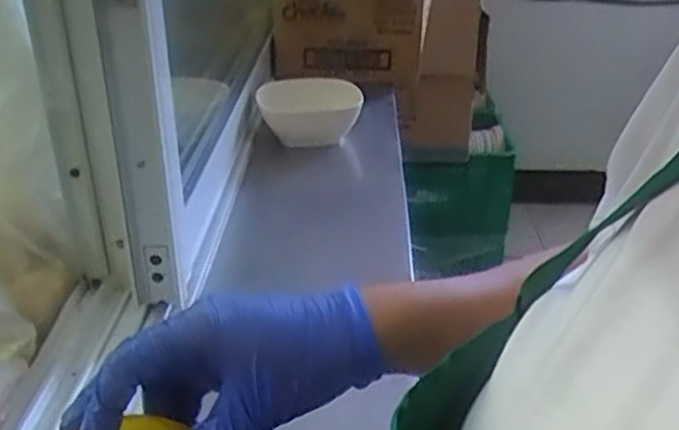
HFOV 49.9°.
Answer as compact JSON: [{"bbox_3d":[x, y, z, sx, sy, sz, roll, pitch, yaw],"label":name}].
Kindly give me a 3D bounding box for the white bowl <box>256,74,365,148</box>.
[{"bbox_3d":[-0.039,-0.140,0.971,0.130,0.054,0.130,0,26,0],"label":"white bowl"}]

